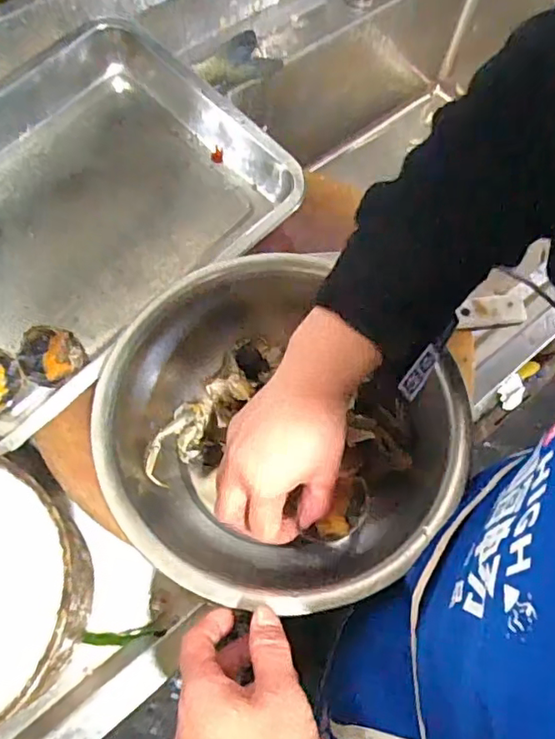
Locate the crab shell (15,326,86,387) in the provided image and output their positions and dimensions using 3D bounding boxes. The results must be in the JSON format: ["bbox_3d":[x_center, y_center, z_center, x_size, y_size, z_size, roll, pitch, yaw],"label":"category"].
[{"bbox_3d":[-0.201,-0.012,0.511,0.054,0.016,0.055,1,67,-2],"label":"crab shell"}]

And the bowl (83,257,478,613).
[{"bbox_3d":[-0.002,0.050,0.476,0.267,0.113,0.269,1,67,-2],"label":"bowl"}]

